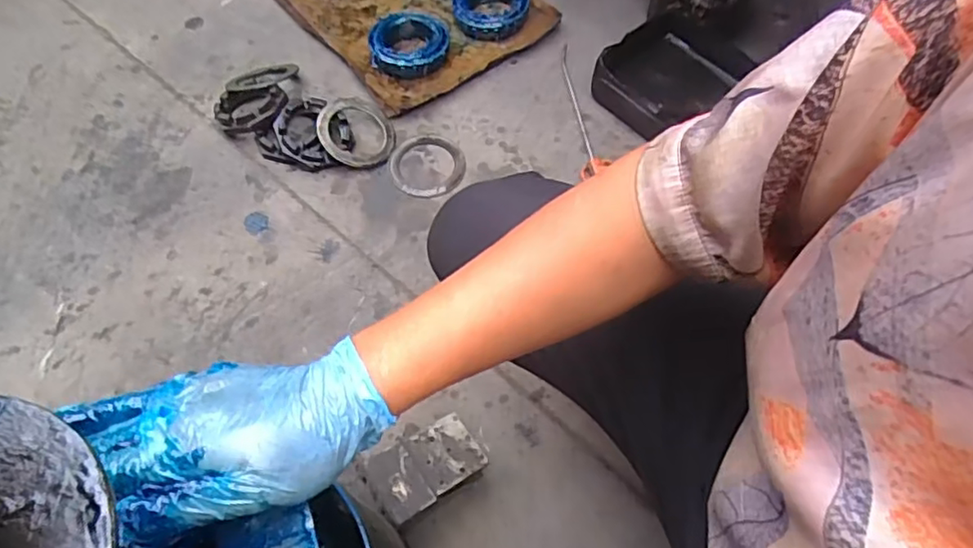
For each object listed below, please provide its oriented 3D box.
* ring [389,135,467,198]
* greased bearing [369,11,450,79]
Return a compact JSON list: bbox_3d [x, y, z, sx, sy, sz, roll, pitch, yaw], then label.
[{"bbox_3d":[-0.096,-0.175,1.007,0.117,0.008,0.124,1,61,-2],"label":"ring"},{"bbox_3d":[-0.135,-0.402,1.087,0.133,0.044,0.121,1,61,-2],"label":"greased bearing"}]

